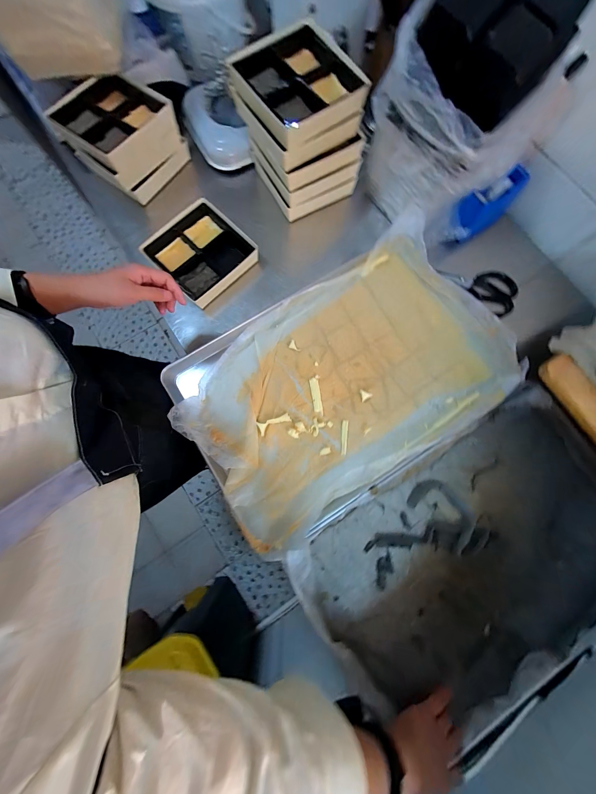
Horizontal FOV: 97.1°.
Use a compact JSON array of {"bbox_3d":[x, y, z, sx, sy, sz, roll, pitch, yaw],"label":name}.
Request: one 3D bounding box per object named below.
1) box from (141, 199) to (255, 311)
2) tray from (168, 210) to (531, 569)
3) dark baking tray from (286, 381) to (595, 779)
[{"bbox_3d":[-0.205,-0.305,0.563,0.183,0.048,0.171,44,83,8],"label":"box"},{"bbox_3d":[0.087,-0.036,0.509,0.596,0.053,0.395,-33,81,-6],"label":"tray"},{"bbox_3d":[0.317,0.285,0.467,0.570,0.073,0.382,-31,81,-5],"label":"dark baking tray"}]

